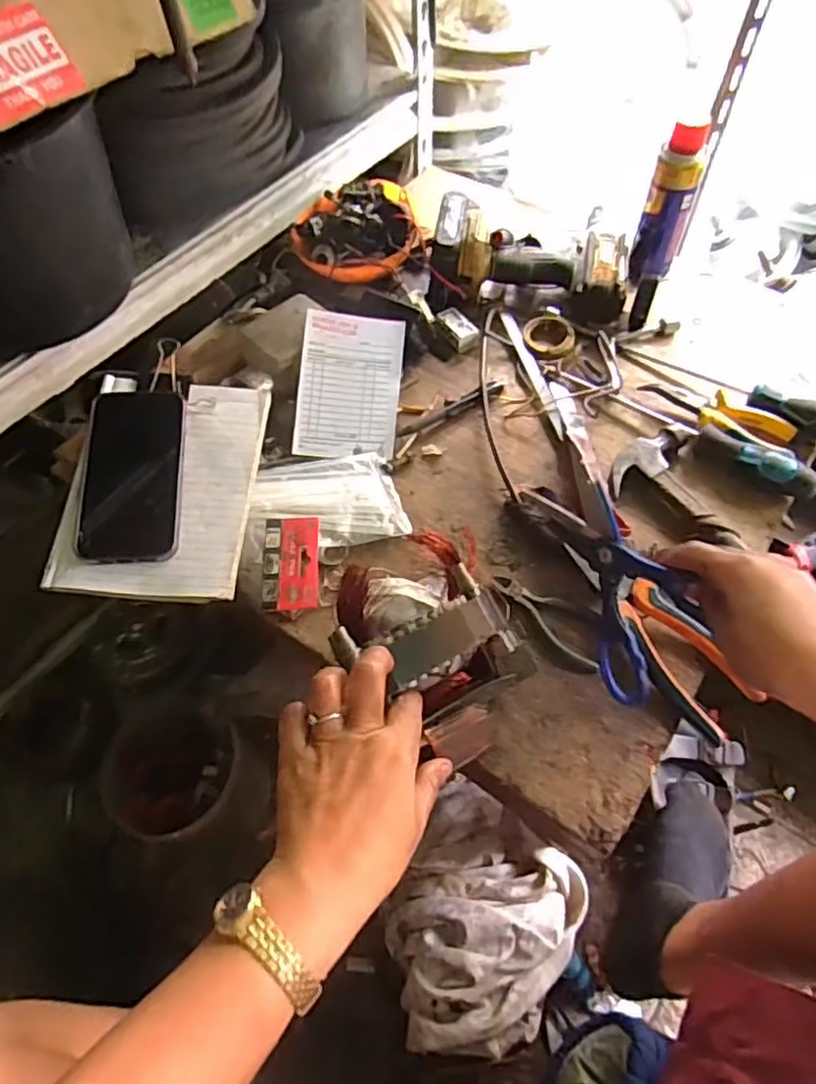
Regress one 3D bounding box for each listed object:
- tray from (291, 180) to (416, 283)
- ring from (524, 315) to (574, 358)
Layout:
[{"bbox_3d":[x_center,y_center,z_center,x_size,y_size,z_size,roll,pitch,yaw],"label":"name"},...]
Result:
[{"bbox_3d":[-0.064,-0.371,0.758,0.140,0.047,0.151,-3,59,-1],"label":"tray"},{"bbox_3d":[0.154,-0.225,0.714,0.054,0.010,0.061,8,59,6],"label":"ring"}]

